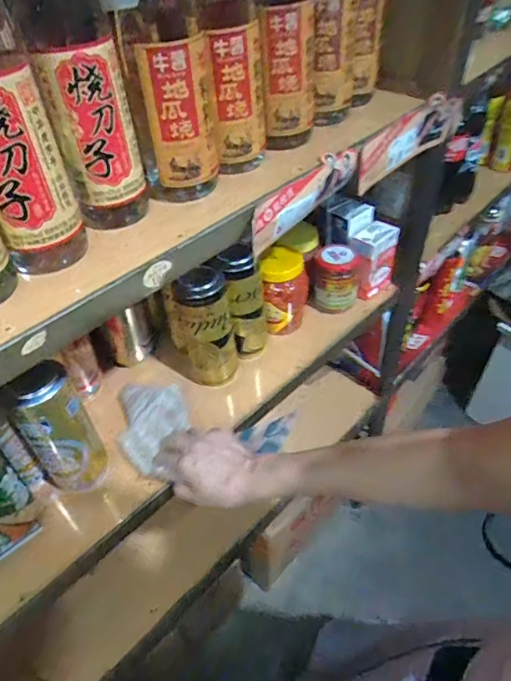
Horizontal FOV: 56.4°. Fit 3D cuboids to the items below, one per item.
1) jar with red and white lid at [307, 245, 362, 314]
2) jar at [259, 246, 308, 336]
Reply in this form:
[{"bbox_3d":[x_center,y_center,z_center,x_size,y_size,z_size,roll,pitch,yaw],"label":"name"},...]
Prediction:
[{"bbox_3d":[0.125,-0.094,0.744,0.071,0.086,0.077,10,47,13],"label":"jar with red and white lid"},{"bbox_3d":[0.045,-0.074,0.712,0.065,0.112,0.082,-1,46,3],"label":"jar"}]

